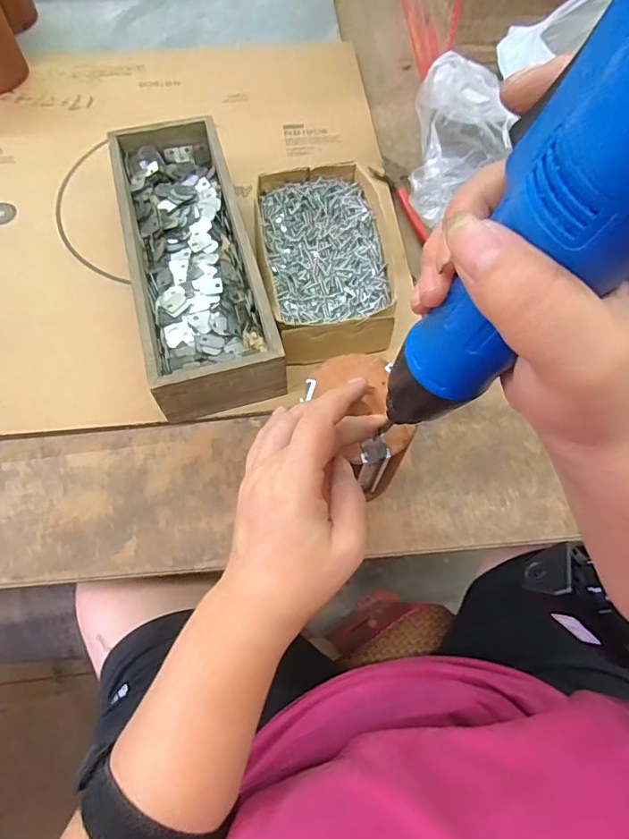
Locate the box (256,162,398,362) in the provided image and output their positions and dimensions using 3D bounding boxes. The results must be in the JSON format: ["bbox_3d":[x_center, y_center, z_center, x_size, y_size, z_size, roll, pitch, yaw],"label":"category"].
[{"bbox_3d":[0.007,-0.141,0.452,0.113,0.052,0.183,-11,67,-7],"label":"box"}]

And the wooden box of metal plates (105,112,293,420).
[{"bbox_3d":[-0.107,-0.141,0.444,0.099,0.064,0.278,-14,67,-8],"label":"wooden box of metal plates"}]

